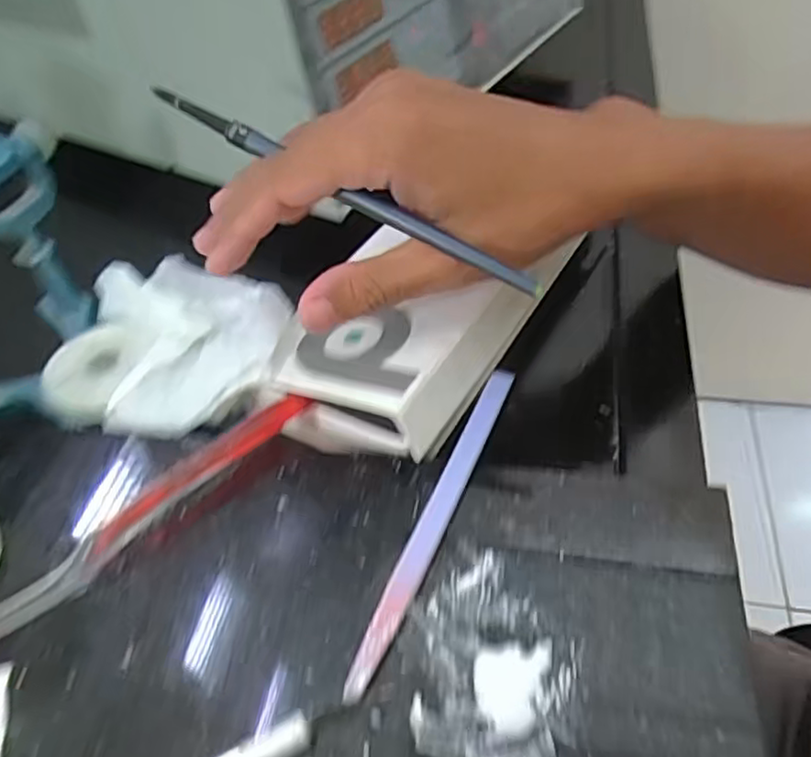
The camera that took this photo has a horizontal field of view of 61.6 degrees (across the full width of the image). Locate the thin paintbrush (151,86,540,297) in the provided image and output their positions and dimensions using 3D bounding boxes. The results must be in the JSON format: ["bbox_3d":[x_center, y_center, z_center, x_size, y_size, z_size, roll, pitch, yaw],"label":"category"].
[{"bbox_3d":[-0.026,-0.070,0.244,0.163,0.009,0.007,30,55,11],"label":"thin paintbrush"}]

